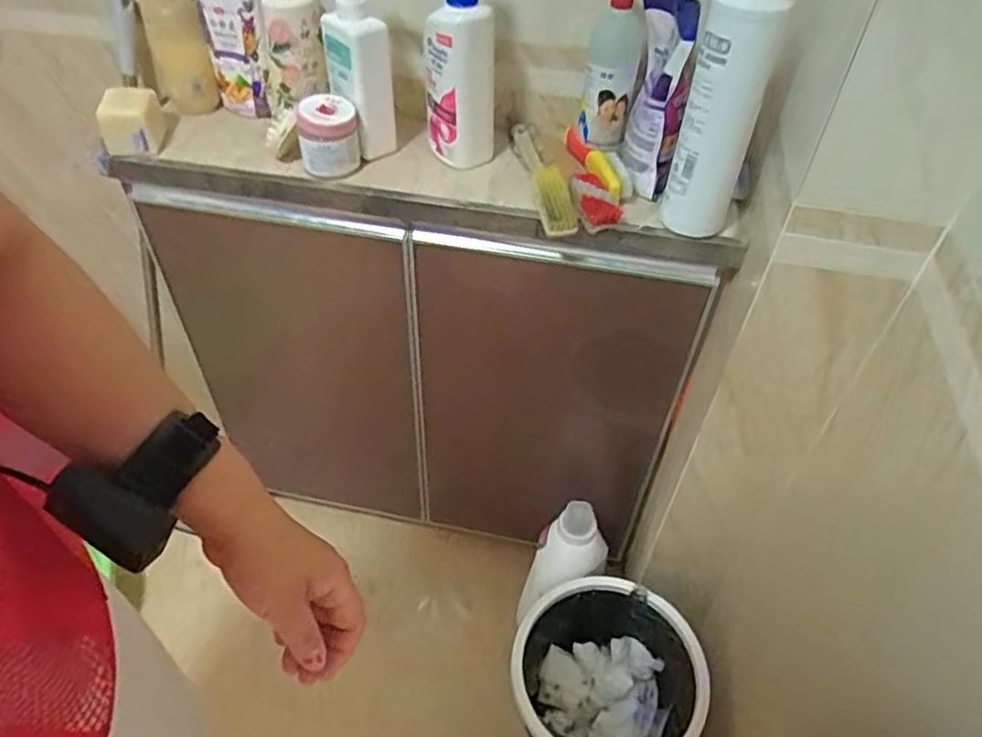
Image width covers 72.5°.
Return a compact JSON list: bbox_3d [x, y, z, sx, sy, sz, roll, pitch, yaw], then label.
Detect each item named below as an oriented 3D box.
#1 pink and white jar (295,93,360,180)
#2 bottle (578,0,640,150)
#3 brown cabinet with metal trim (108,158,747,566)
[{"bbox_3d":[-0.196,-0.279,0.814,0.068,0.078,0.060,-7,47,-9],"label":"pink and white jar"},{"bbox_3d":[0.143,-0.357,0.806,0.058,0.167,0.063,7,47,5],"label":"bottle"},{"bbox_3d":[-0.062,-0.047,1.116,0.733,0.671,0.267,10,47,8],"label":"brown cabinet with metal trim"}]

